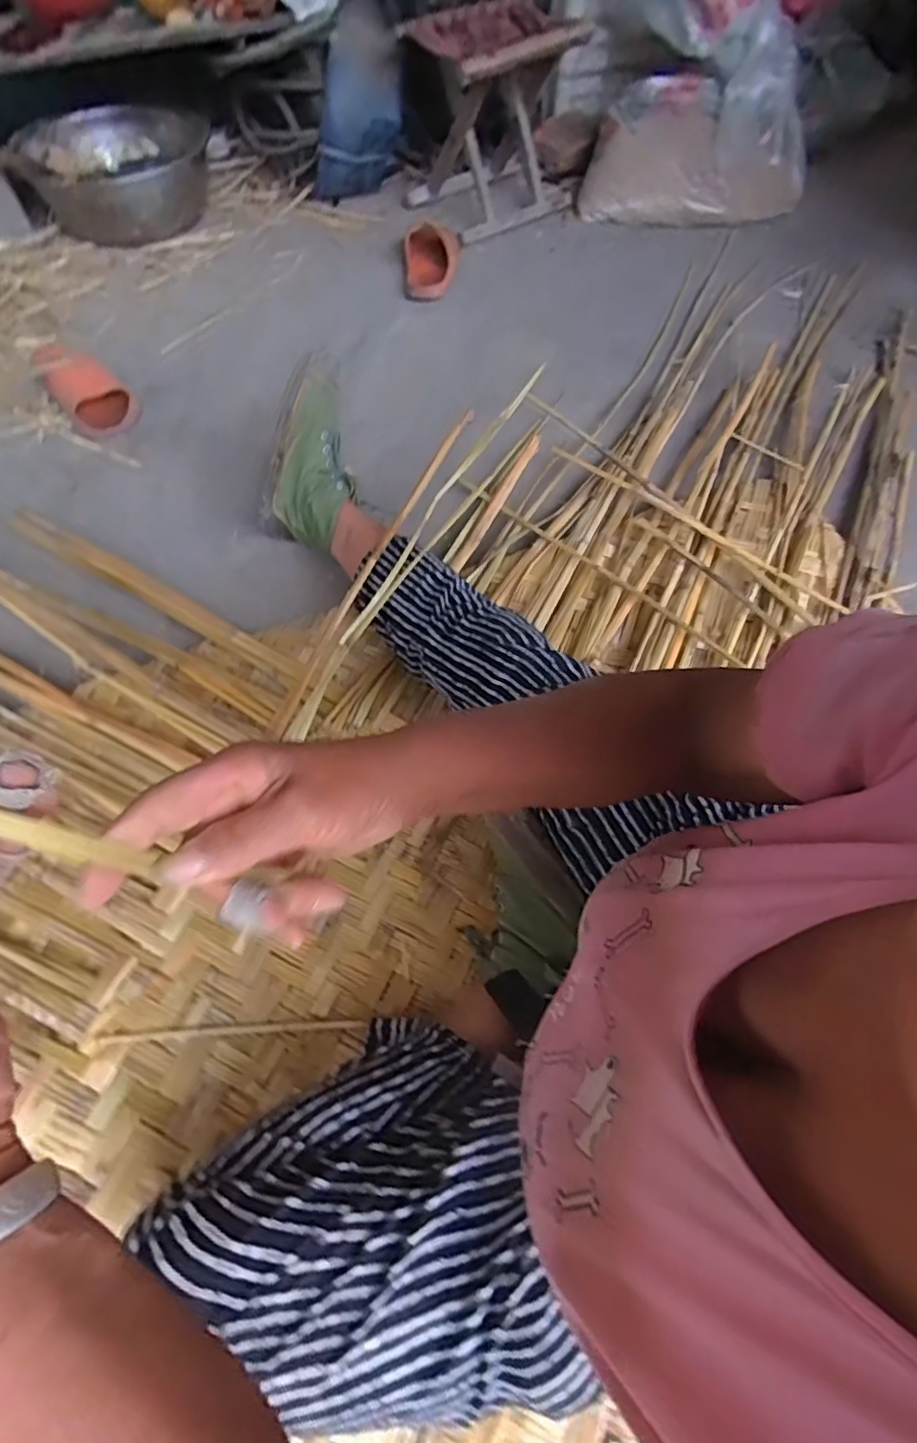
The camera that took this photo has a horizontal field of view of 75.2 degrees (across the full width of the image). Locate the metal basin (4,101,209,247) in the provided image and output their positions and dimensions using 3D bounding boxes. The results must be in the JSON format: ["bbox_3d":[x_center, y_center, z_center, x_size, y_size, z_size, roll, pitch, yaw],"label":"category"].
[{"bbox_3d":[-0.742,-1.211,1.315,0.372,0.148,0.372,-12,63,-5],"label":"metal basin"}]

